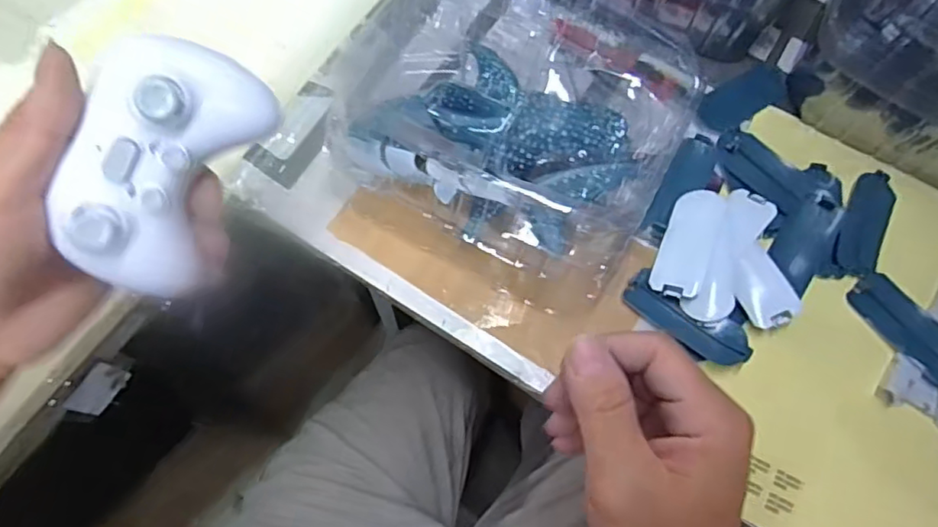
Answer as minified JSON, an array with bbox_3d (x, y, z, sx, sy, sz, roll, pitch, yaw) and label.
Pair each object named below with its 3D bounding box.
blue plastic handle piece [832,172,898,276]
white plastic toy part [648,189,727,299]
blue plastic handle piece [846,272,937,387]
[{"bbox_3d":[0.278,-0.029,0.425,0.035,0.008,0.083,25,71,6],"label":"blue plastic handle piece"},{"bbox_3d":[0.149,-0.016,0.412,0.031,0.013,0.083,23,71,5],"label":"white plastic toy part"},{"bbox_3d":[0.289,0.044,0.395,0.031,0.012,0.083,-35,76,-13],"label":"blue plastic handle piece"}]

